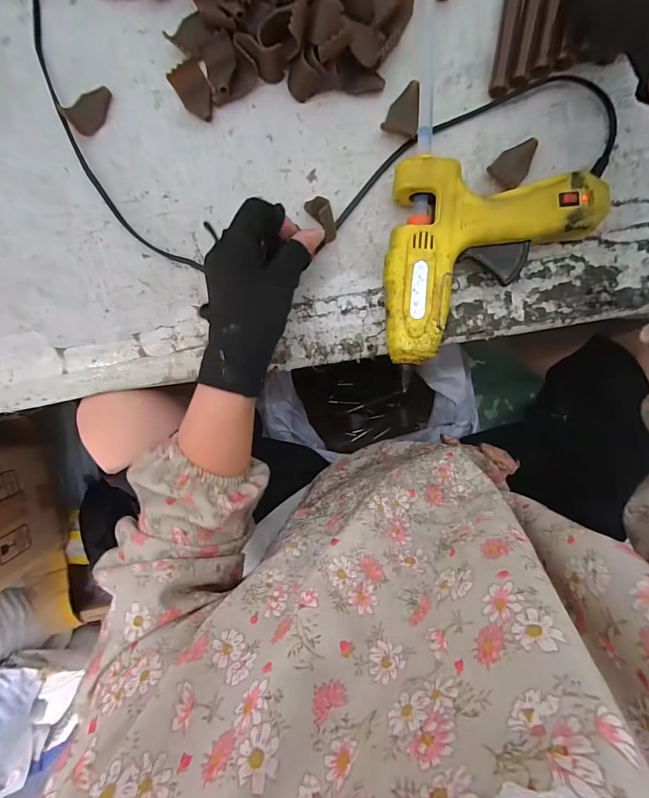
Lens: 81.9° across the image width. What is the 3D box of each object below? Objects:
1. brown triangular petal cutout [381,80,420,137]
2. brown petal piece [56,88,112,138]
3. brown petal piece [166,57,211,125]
[{"bbox_3d":[0.067,-0.235,0.303,0.028,0.006,0.039,23,97,2],"label":"brown triangular petal cutout"},{"bbox_3d":[-0.200,-0.245,0.321,0.044,0.004,0.027,-26,103,-2],"label":"brown petal piece"},{"bbox_3d":[-0.108,-0.256,0.313,0.028,0.011,0.042,-27,94,7],"label":"brown petal piece"}]

